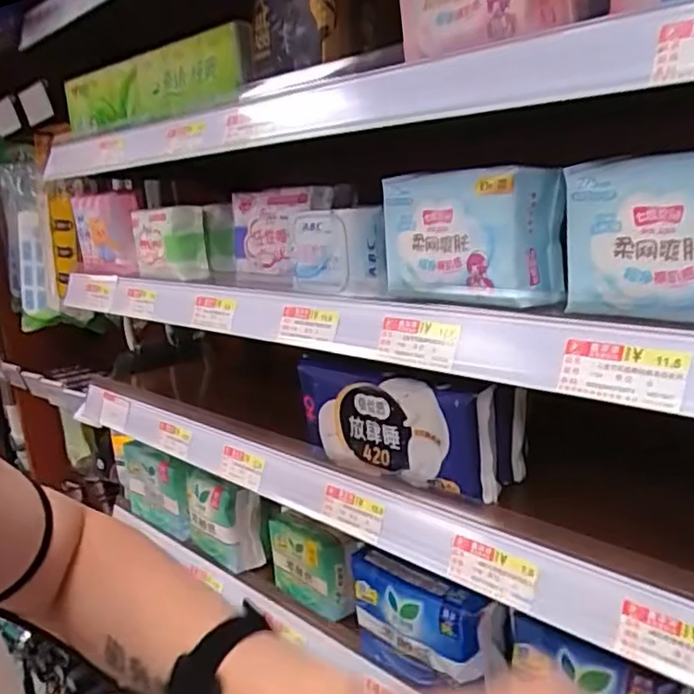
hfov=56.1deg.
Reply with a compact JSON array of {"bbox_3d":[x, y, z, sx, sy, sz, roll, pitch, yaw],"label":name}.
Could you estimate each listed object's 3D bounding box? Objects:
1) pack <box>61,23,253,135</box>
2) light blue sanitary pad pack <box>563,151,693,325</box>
[{"bbox_3d":[-0.208,-0.270,0.683,0.039,0.069,0.345,-18,19,-42],"label":"pack"},{"bbox_3d":[0.181,-0.058,0.340,0.051,0.082,0.126,-16,19,-38],"label":"light blue sanitary pad pack"}]

